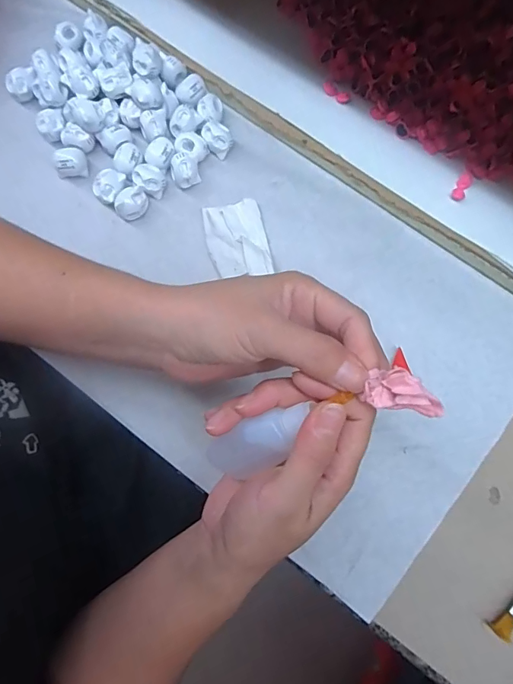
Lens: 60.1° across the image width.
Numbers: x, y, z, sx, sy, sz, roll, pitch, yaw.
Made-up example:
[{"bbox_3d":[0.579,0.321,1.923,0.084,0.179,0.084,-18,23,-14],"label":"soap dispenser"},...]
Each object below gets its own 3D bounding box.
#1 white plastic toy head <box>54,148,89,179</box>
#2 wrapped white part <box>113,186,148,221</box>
[{"bbox_3d":[-0.148,-0.144,0.356,0.024,0.018,0.020,-1,73,-1],"label":"white plastic toy head"},{"bbox_3d":[-0.097,-0.107,0.346,0.025,0.021,0.016,-17,74,-6],"label":"wrapped white part"}]

